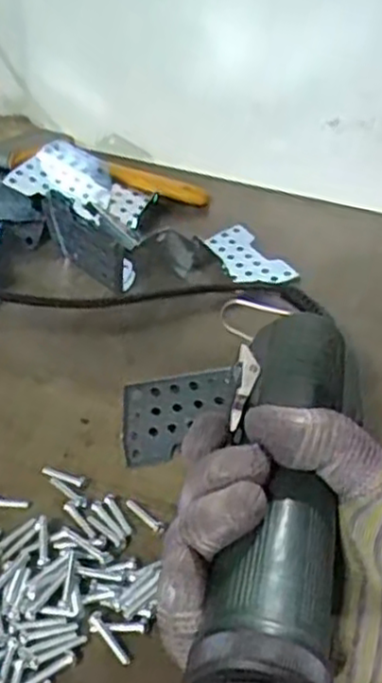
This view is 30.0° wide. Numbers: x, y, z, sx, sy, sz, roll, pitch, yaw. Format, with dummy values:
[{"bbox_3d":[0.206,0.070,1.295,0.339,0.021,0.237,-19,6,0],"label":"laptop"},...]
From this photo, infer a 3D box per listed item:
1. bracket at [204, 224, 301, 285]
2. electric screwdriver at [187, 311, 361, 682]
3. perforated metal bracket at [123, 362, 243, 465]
[{"bbox_3d":[0.036,-0.057,0.477,0.032,0.008,0.067,-20,45,-22],"label":"bracket"},{"bbox_3d":[0.033,0.071,0.248,0.044,0.035,0.240,8,37,9],"label":"electric screwdriver"},{"bbox_3d":[-0.005,0.038,0.361,0.061,0.009,0.044,-7,64,-8],"label":"perforated metal bracket"}]

